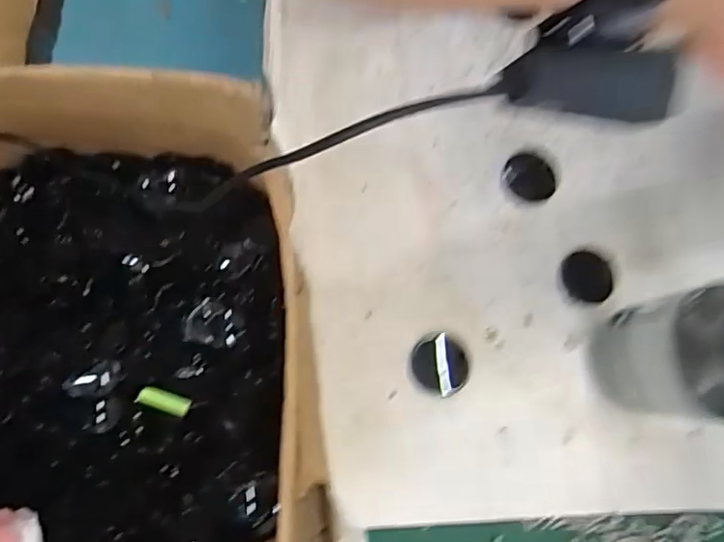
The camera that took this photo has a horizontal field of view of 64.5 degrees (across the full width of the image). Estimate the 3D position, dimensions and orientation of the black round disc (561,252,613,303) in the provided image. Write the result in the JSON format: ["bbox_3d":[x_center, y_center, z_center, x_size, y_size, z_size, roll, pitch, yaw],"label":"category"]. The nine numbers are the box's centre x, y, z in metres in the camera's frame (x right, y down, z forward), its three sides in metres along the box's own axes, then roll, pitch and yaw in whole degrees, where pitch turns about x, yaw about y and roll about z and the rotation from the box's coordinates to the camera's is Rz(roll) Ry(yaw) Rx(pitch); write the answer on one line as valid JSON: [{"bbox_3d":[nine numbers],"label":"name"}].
[{"bbox_3d":[0.151,0.004,0.383,0.033,0.004,0.034,1,80,-4],"label":"black round disc"}]

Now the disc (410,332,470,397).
[{"bbox_3d":[0.049,0.060,0.363,0.035,0.009,0.035,1,80,-4],"label":"disc"}]

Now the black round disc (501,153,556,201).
[{"bbox_3d":[0.115,-0.064,0.392,0.036,0.004,0.030,44,80,4],"label":"black round disc"}]

